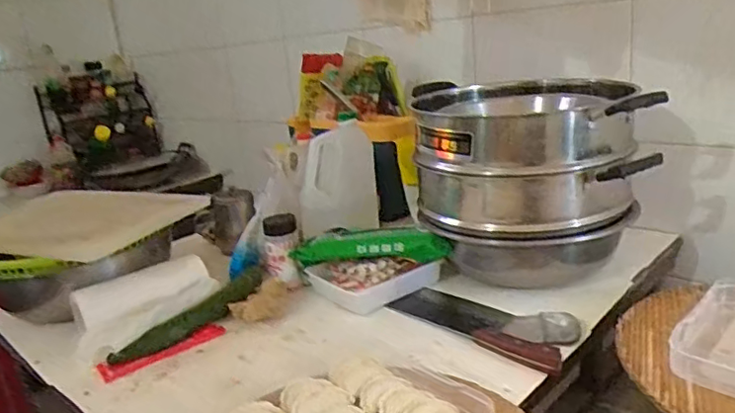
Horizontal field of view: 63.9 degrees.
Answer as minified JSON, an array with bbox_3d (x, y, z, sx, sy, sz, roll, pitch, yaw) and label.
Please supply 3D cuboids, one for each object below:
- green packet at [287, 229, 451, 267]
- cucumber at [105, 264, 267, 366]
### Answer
[{"bbox_3d":[0.008,0.072,0.916,0.243,0.056,0.066,-9,18,-9],"label":"green packet"},{"bbox_3d":[-0.248,0.166,0.881,0.045,0.041,0.282,7,22,37],"label":"cucumber"}]

